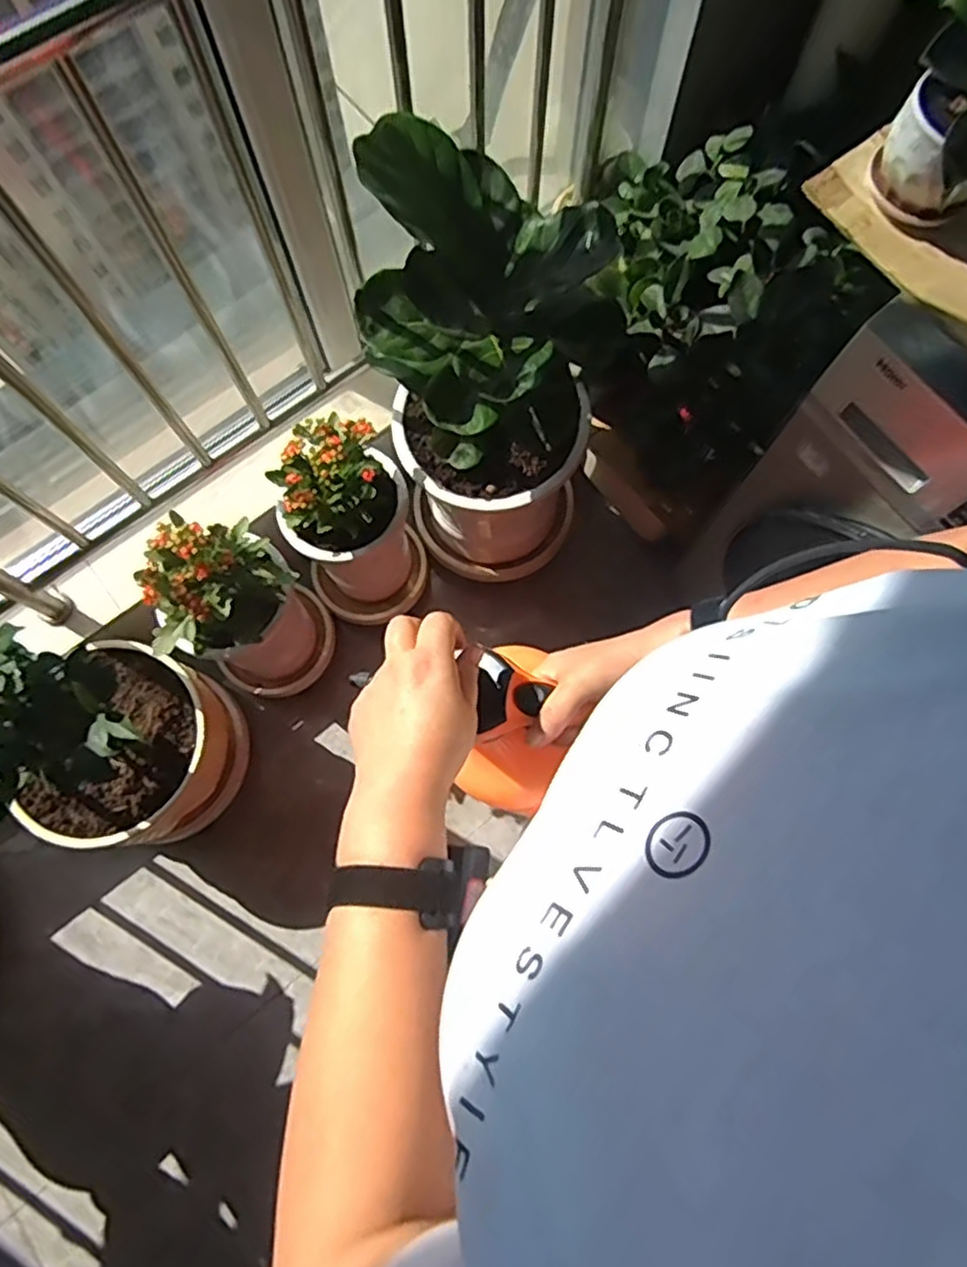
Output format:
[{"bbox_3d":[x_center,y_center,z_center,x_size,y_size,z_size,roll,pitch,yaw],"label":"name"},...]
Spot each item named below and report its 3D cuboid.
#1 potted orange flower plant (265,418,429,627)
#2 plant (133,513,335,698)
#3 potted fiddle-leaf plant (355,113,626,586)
[{"bbox_3d":[-0.234,-0.199,1.278,0.213,0.484,0.226,0,74,1],"label":"potted orange flower plant"},{"bbox_3d":[-0.428,-0.041,1.229,0.233,0.497,0.208,-40,77,-10],"label":"plant"},{"bbox_3d":[0.005,-0.403,1.185,0.347,0.737,0.369,0,74,1],"label":"potted fiddle-leaf plant"}]

